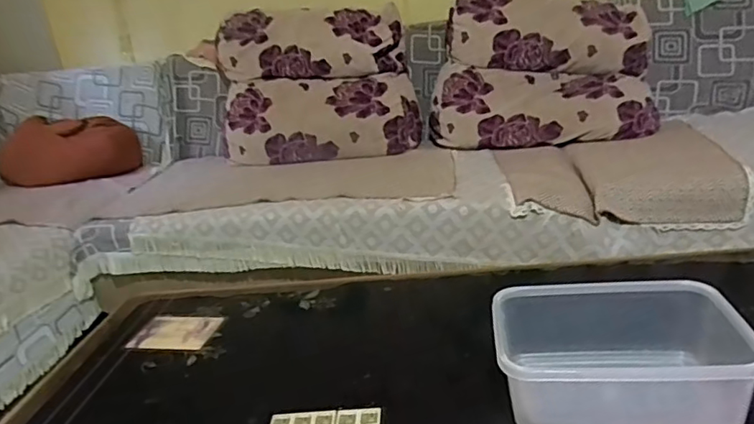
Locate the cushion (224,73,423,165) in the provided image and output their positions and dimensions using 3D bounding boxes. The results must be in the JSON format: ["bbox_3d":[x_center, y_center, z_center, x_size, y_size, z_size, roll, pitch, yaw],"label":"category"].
[{"bbox_3d":[-0.188,-0.325,1.858,0.652,0.246,0.265,-3,20,11],"label":"cushion"}]

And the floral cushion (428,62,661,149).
[{"bbox_3d":[0.521,-0.348,1.742,0.701,0.214,0.225,-2,21,14],"label":"floral cushion"}]

